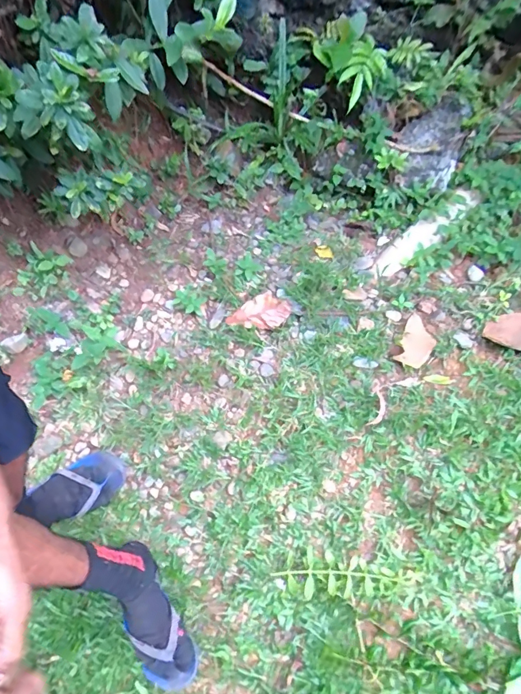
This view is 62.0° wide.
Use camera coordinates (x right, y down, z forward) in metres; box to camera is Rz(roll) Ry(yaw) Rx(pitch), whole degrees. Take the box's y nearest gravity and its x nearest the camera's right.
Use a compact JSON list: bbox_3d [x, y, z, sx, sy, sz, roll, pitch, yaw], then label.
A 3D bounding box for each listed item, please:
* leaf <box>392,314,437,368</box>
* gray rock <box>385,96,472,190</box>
[{"bbox_3d":[0.365,-0.013,1.006,0.073,0.021,0.136,21,60,18],"label":"leaf"},{"bbox_3d":[0.444,-0.542,1.164,0.182,0.128,0.216,22,60,19],"label":"gray rock"}]

